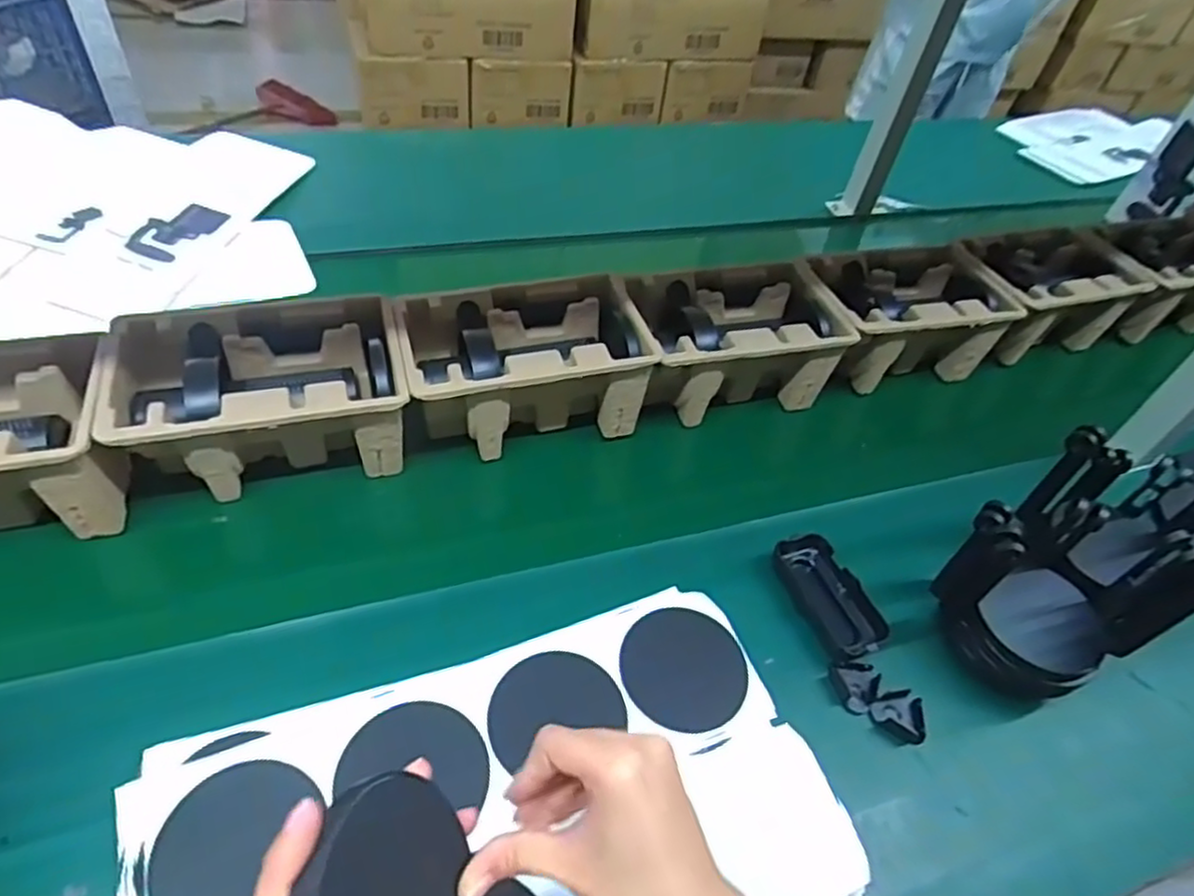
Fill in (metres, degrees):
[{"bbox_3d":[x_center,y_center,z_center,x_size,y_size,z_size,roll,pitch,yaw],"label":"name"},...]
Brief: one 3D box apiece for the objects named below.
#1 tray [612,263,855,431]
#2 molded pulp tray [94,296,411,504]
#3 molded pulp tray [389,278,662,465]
[{"bbox_3d":[0.136,-0.111,0.737,0.222,0.104,0.144,-13,51,-18],"label":"tray"},{"bbox_3d":[-0.285,-0.041,0.610,0.227,0.102,0.141,-10,50,-15],"label":"molded pulp tray"},{"bbox_3d":[-0.072,-0.078,0.675,0.224,0.097,0.141,-9,50,-14],"label":"molded pulp tray"}]

